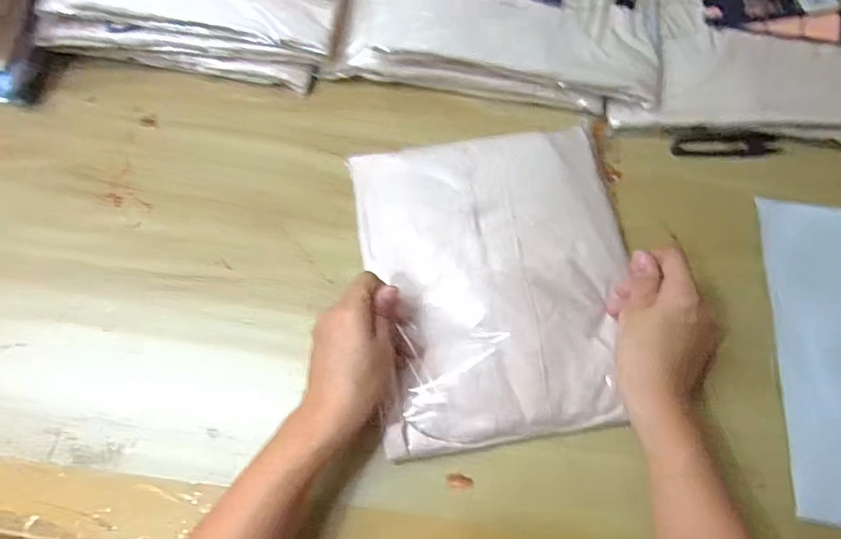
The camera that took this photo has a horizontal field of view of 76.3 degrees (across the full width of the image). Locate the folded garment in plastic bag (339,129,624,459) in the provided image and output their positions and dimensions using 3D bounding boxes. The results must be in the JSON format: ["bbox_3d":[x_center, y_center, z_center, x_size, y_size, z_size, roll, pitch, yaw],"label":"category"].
[{"bbox_3d":[0.062,0.003,0.415,0.203,0.021,0.240,-9,70,-2],"label":"folded garment in plastic bag"}]

